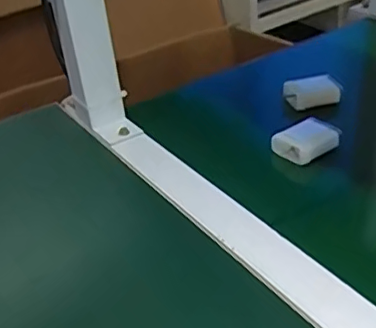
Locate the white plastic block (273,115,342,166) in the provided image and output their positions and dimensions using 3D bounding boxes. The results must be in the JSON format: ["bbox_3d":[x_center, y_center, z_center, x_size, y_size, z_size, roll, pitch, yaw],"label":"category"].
[{"bbox_3d":[0.109,-0.021,0.546,0.058,0.020,0.033,-25,36,-27],"label":"white plastic block"}]

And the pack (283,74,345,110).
[{"bbox_3d":[0.131,-0.076,0.628,0.056,0.022,0.030,-8,32,-3],"label":"pack"}]

